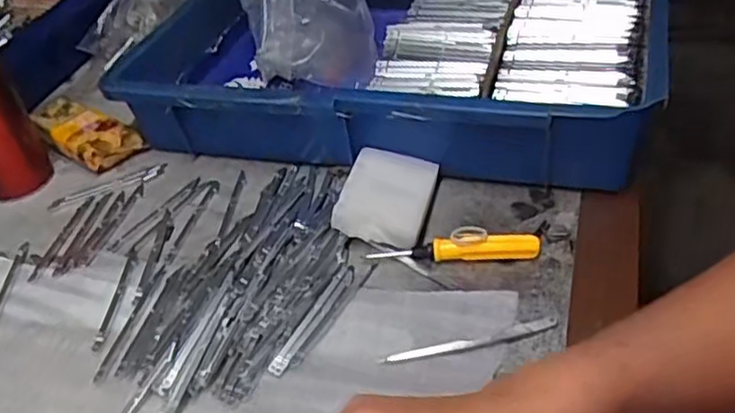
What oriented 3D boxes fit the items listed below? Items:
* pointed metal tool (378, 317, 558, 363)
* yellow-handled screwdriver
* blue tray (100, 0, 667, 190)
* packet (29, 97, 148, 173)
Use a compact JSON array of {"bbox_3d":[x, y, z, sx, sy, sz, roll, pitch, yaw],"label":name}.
[{"bbox_3d":[0.061,0.080,0.400,0.106,0.004,0.009,-12,40,-5],"label":"pointed metal tool"},{"bbox_3d":[0.056,0.027,0.450,0.112,0.016,0.014,-1,40,8],"label":"yellow-handled screwdriver"},{"bbox_3d":[0.015,-0.137,0.607,0.438,0.097,0.270,7,42,17],"label":"blue tray"},{"bbox_3d":[-0.255,-0.063,0.608,0.105,0.034,0.050,20,47,29],"label":"packet"}]

